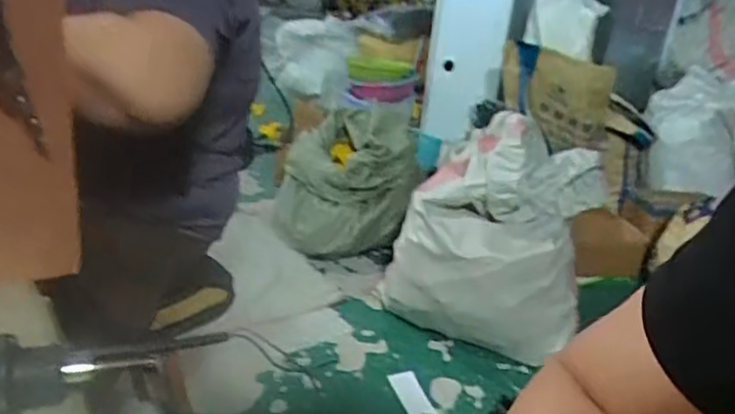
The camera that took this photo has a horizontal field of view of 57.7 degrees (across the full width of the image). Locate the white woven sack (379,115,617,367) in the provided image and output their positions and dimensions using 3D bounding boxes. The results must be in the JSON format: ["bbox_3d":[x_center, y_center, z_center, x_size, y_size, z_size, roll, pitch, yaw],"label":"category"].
[{"bbox_3d":[0.345,0.083,1.829,0.535,0.581,0.371,10,22,4],"label":"white woven sack"}]

